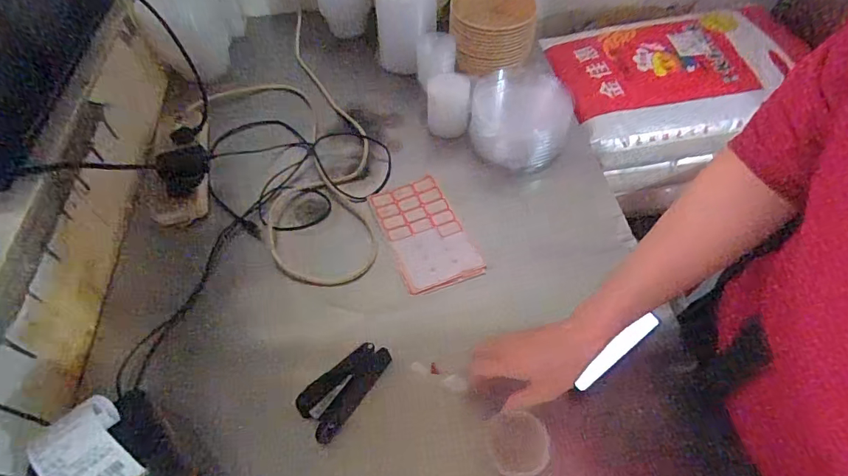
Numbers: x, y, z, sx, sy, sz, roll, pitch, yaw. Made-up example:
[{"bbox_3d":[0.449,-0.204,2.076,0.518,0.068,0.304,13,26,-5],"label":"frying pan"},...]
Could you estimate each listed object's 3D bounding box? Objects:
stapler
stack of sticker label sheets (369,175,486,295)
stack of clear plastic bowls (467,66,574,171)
[{"bbox_3d":[-0.093,0.187,0.560,0.122,0.028,0.061,-35,62,-21],"label":"stapler"},{"bbox_3d":[0.001,-0.012,0.720,0.120,0.013,0.204,-19,57,-12],"label":"stack of sticker label sheets"},{"bbox_3d":[0.166,-0.199,0.802,0.166,0.117,0.178,-1,55,0],"label":"stack of clear plastic bowls"}]

